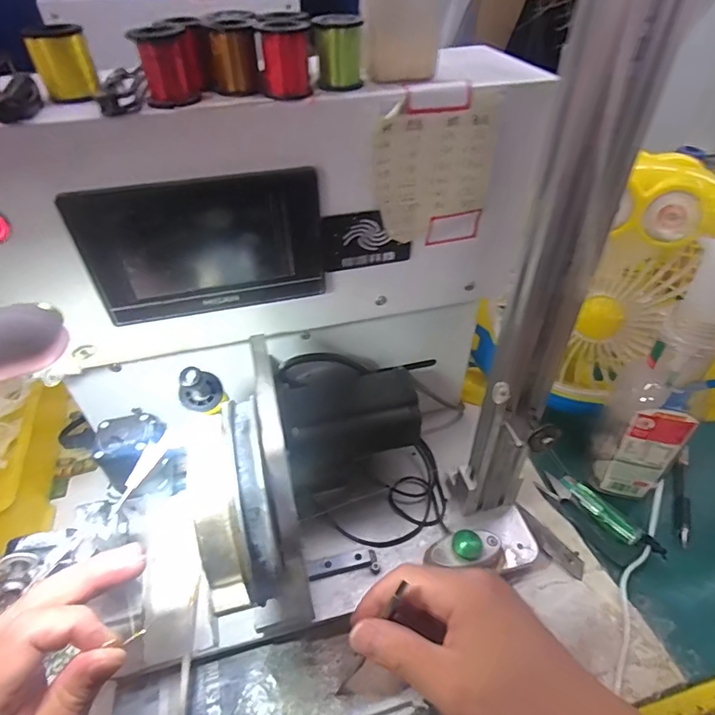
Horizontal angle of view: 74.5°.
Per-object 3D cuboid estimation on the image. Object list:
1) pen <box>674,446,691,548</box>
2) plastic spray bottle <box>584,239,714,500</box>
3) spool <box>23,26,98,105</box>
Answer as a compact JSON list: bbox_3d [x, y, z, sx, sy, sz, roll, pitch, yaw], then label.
[{"bbox_3d":[0.308,0.129,0.446,0.013,0.007,0.119,19,46,20],"label":"pen"},{"bbox_3d":[0.251,0.024,0.382,0.055,0.237,0.052,15,45,17],"label":"plastic spray bottle"},{"bbox_3d":[-0.144,-0.144,0.231,0.026,0.031,0.030,-20,46,-19],"label":"spool"}]

